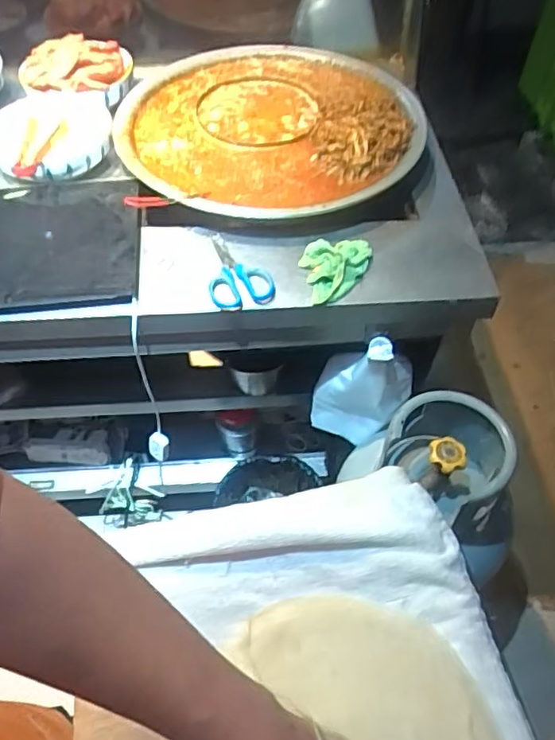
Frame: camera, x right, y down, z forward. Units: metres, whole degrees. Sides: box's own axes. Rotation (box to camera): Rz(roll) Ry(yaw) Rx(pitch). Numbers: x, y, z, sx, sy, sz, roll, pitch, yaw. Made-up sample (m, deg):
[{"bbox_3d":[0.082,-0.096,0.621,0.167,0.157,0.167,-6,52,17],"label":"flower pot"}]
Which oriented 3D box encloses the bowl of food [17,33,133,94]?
[{"bbox_3d":[-0.418,-0.636,1.203,0.224,0.052,0.183,-18,55,-13],"label":"bowl of food"}]

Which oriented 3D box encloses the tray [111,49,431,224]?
[{"bbox_3d":[0.000,-0.481,1.158,0.593,0.063,0.578,-18,55,-13],"label":"tray"}]

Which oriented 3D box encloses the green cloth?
[{"bbox_3d":[0.102,-0.165,0.938,0.118,0.032,0.114,-12,54,-8],"label":"green cloth"}]

